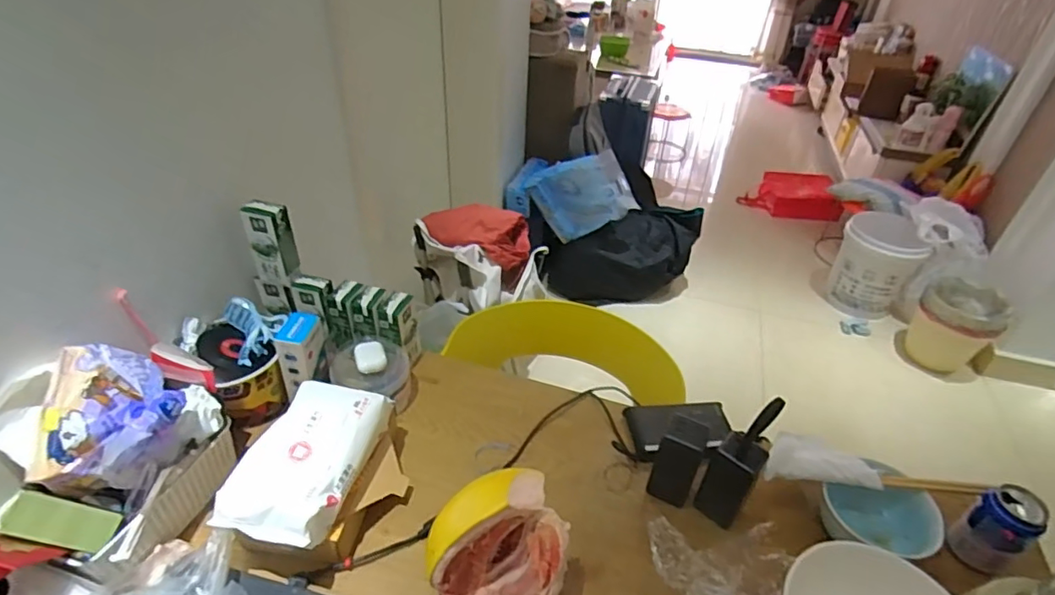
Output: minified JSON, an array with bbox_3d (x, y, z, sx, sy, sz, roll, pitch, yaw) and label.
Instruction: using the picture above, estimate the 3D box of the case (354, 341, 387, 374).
[{"bbox_3d":[-0.242,0.092,0.839,0.045,0.021,0.051,-12,41,-17],"label":"case"}]

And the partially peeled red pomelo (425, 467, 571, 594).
[{"bbox_3d":[-0.031,0.280,0.615,0.153,0.141,0.117,1,39,-2],"label":"partially peeled red pomelo"}]

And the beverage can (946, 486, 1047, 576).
[{"bbox_3d":[0.606,0.293,0.696,0.070,0.109,0.072,2,39,-1],"label":"beverage can"}]

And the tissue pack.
[{"bbox_3d":[-0.270,0.198,0.675,0.122,0.065,0.210,8,39,7],"label":"tissue pack"}]

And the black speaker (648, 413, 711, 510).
[{"bbox_3d":[0.202,0.221,0.730,0.054,0.133,0.046,19,42,20],"label":"black speaker"}]

